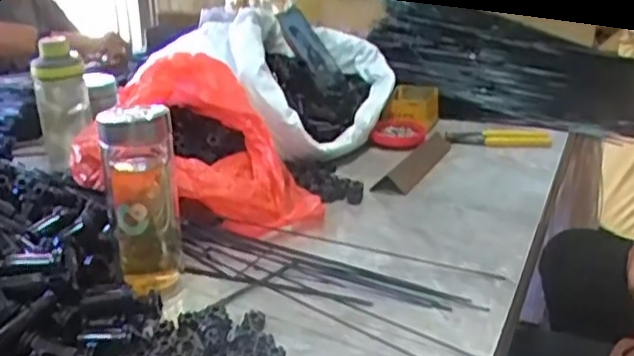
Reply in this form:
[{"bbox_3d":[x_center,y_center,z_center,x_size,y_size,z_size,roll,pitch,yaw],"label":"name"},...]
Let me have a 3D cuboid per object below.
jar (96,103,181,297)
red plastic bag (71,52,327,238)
[{"bbox_3d":[-0.166,0.020,0.633,0.066,0.172,0.062,-5,21,-12],"label":"jar"},{"bbox_3d":[-0.146,-0.050,0.845,0.338,0.137,0.261,8,22,20],"label":"red plastic bag"}]

